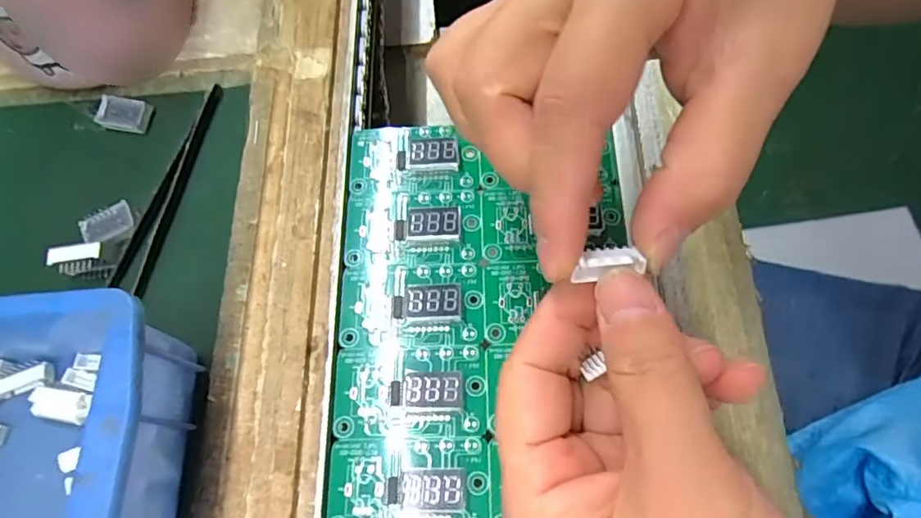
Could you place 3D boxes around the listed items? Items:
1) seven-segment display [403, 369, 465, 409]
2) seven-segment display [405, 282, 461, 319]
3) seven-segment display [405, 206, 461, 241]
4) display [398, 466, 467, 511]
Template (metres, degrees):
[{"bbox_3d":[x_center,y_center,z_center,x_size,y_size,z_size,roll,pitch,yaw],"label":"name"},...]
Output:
[{"bbox_3d":[-0.011,0.053,0.229,0.025,0.004,0.015,1,68,5],"label":"seven-segment display"},{"bbox_3d":[-0.012,0.017,0.240,0.024,0.008,0.016,-1,68,4],"label":"seven-segment display"},{"bbox_3d":[-0.012,-0.016,0.253,0.025,0.009,0.015,-1,68,4],"label":"seven-segment display"},{"bbox_3d":[-0.011,0.087,0.214,0.026,0.004,0.015,0,68,5],"label":"display"}]

